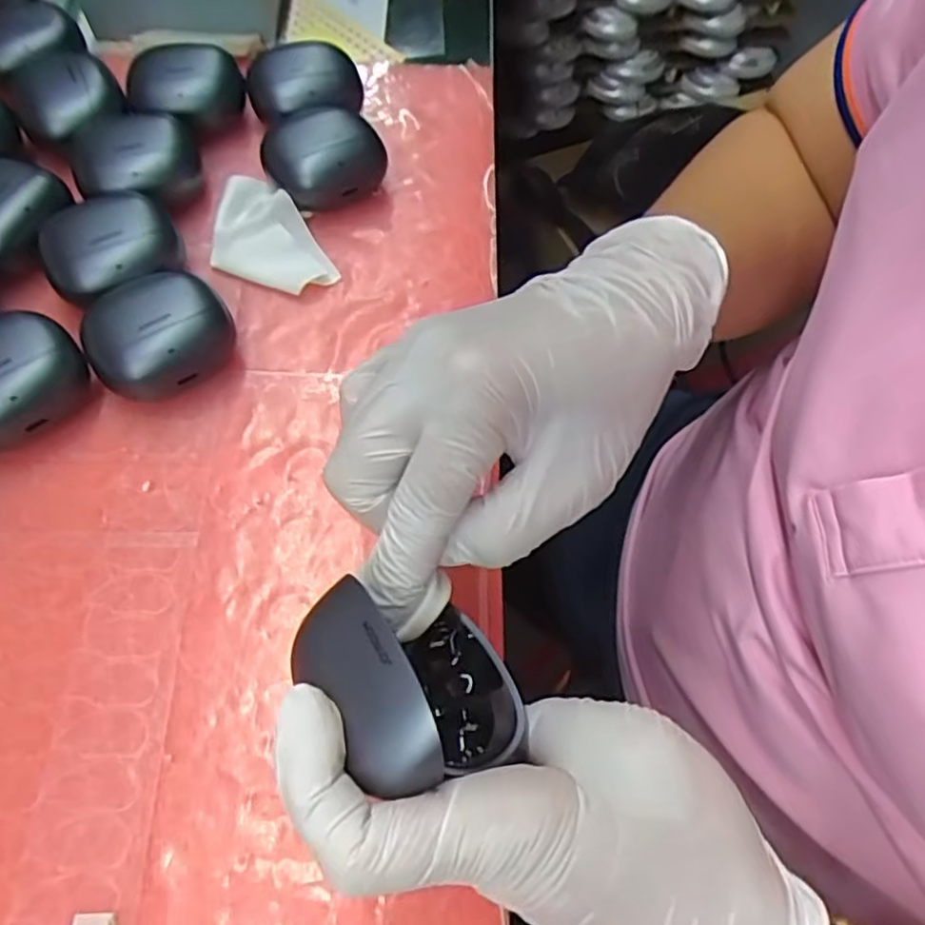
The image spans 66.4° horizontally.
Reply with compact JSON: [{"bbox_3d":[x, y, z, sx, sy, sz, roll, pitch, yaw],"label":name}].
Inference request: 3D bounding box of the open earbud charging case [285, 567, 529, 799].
[{"bbox_3d":[-0.013,0.058,0.193,0.049,0.050,0.059,-36,70,-20],"label":"open earbud charging case"}]

